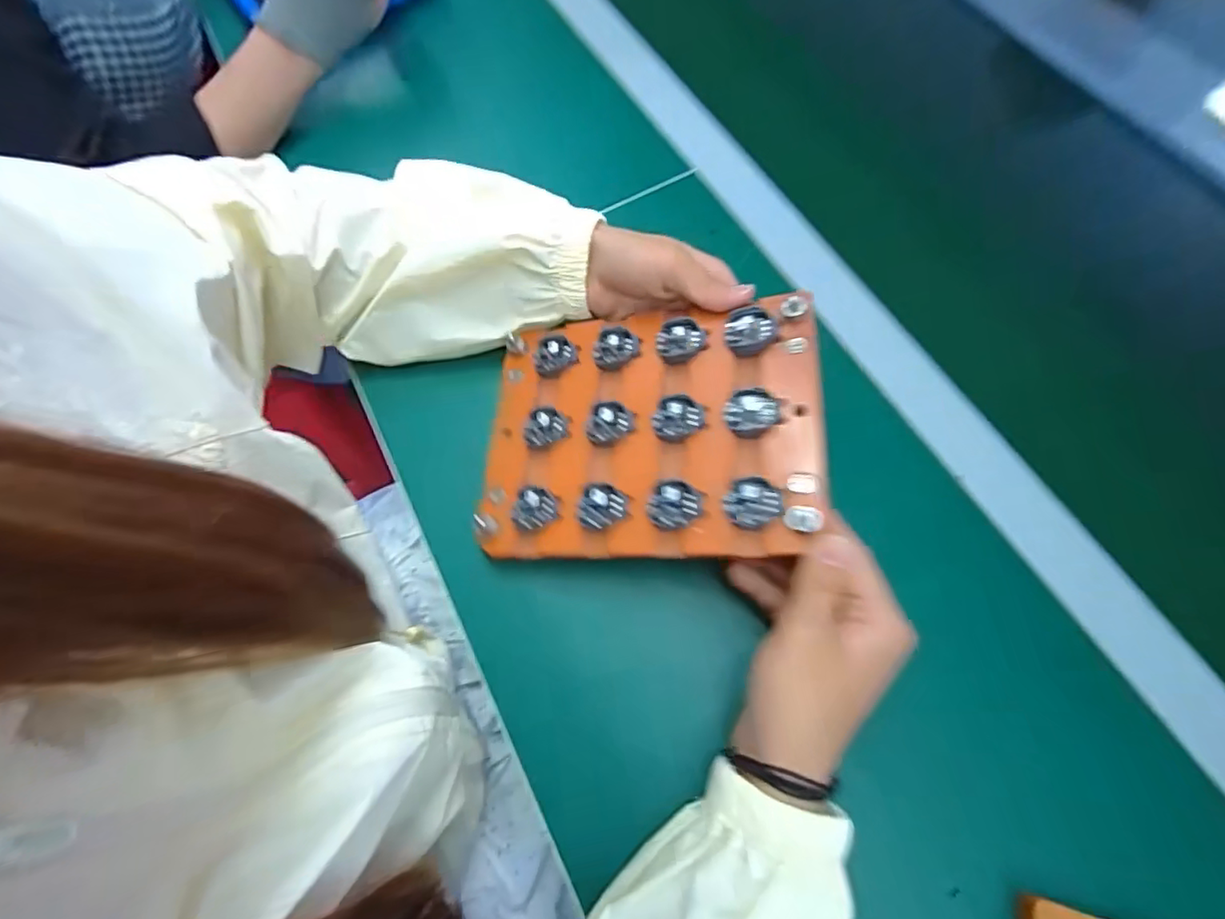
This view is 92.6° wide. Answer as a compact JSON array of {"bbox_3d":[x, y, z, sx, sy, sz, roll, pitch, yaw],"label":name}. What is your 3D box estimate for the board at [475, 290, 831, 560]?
[{"bbox_3d":[0.017,-0.018,0.328,0.187,0.011,0.144,-4,67,18],"label":"board"}]

